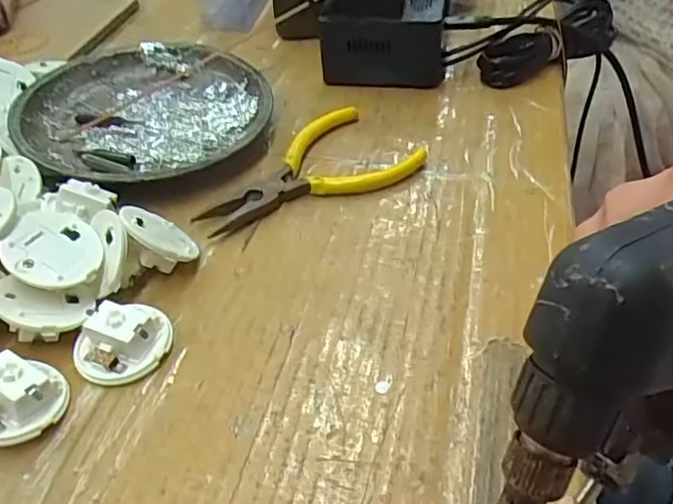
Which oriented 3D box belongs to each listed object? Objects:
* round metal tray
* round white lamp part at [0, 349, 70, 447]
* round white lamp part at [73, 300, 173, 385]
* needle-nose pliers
[{"bbox_3d":[-0.111,-0.081,0.345,0.136,0.021,0.137,0,44,0],"label":"round metal tray"},{"bbox_3d":[-0.118,0.054,0.213,0.036,0.020,0.028,-31,52,-29],"label":"round white lamp part"},{"bbox_3d":[-0.086,0.035,0.234,0.037,0.016,0.031,-19,47,-19],"label":"round white lamp part"},{"bbox_3d":[-0.015,-0.041,0.310,0.117,0.011,0.064,-30,52,-28],"label":"needle-nose pliers"}]

